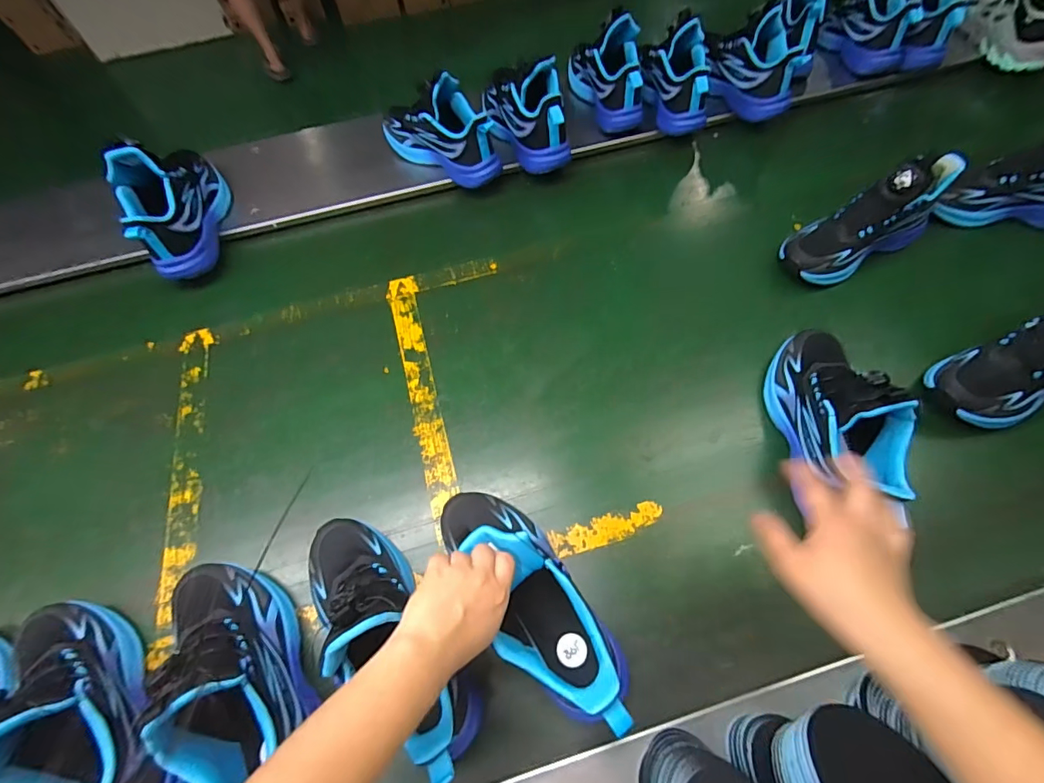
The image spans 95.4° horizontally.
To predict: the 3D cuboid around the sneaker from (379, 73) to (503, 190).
[{"bbox_3d":[-0.136,-0.419,0.747,0.227,0.109,0.092,35,71,21],"label":"sneaker"}]

